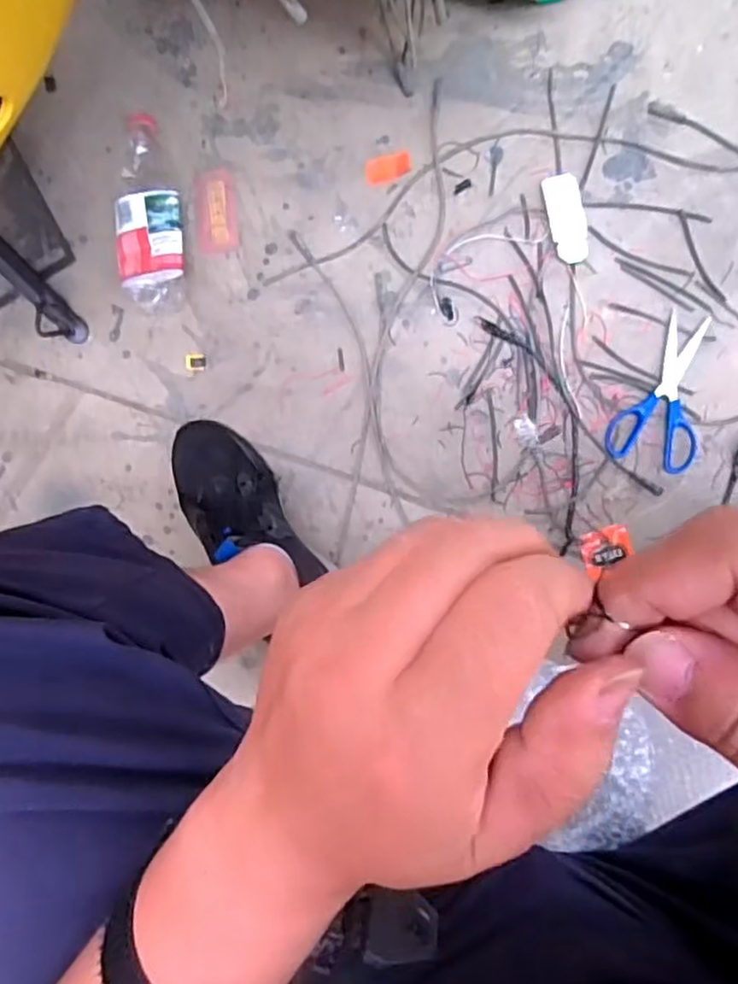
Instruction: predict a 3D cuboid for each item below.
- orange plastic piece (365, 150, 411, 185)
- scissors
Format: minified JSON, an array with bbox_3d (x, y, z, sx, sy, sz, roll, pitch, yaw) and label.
[{"bbox_3d":[0.021,-0.354,0.717,0.050,0.004,0.029,-10,91,7],"label":"orange plastic piece"},{"bbox_3d":[0.312,-0.104,0.681,0.088,0.010,0.157,17,94,6],"label":"scissors"}]

